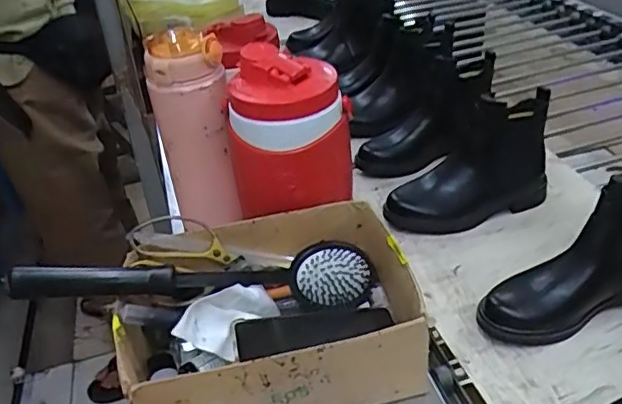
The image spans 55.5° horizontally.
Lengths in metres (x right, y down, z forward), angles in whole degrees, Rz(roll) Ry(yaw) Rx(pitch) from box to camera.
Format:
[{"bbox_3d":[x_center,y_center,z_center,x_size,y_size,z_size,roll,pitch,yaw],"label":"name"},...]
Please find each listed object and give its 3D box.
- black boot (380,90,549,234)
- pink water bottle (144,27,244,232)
[{"bbox_3d":[0.218,-0.045,0.801,0.234,0.137,0.097,-20,35,-11],"label":"black boot"},{"bbox_3d":[-0.144,-0.083,0.749,0.105,0.244,0.072,-17,34,-7],"label":"pink water bottle"}]

